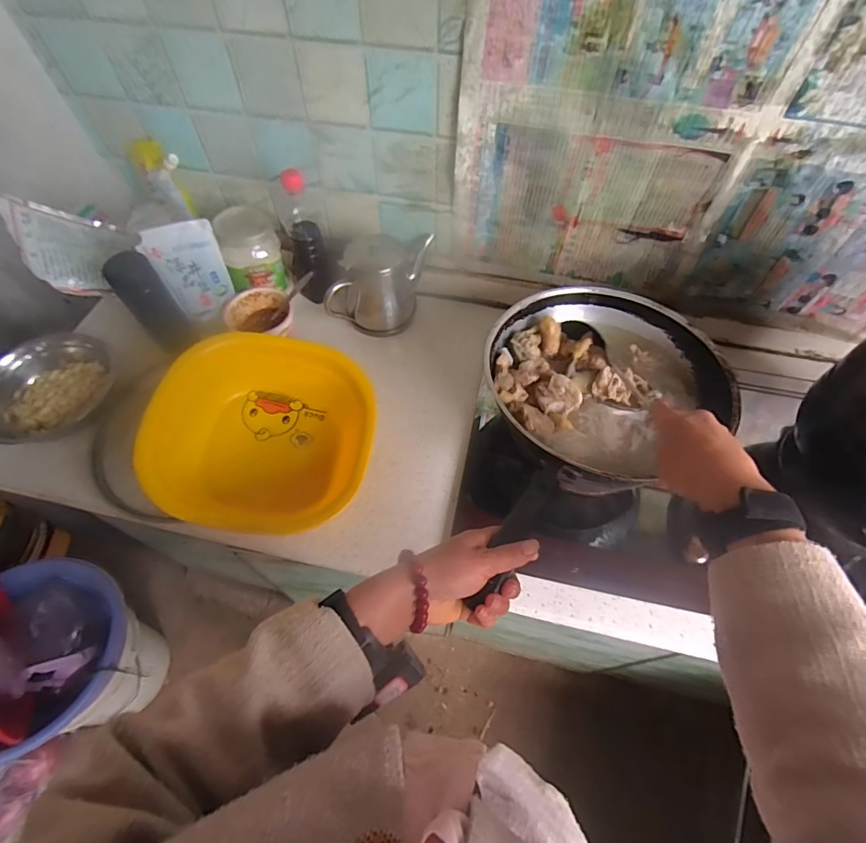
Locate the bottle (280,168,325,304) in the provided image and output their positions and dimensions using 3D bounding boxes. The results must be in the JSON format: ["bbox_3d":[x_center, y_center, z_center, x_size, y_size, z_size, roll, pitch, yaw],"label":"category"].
[{"bbox_3d":[-0.216,-0.304,0.756,0.062,0.205,0.063,-15,59,-10],"label":"bottle"}]

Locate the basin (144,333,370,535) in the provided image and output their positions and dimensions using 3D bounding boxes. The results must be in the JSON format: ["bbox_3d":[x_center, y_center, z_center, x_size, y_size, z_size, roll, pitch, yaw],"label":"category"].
[{"bbox_3d":[-0.216,0.012,0.614,0.262,0.130,0.270,7,58,4],"label":"basin"}]

